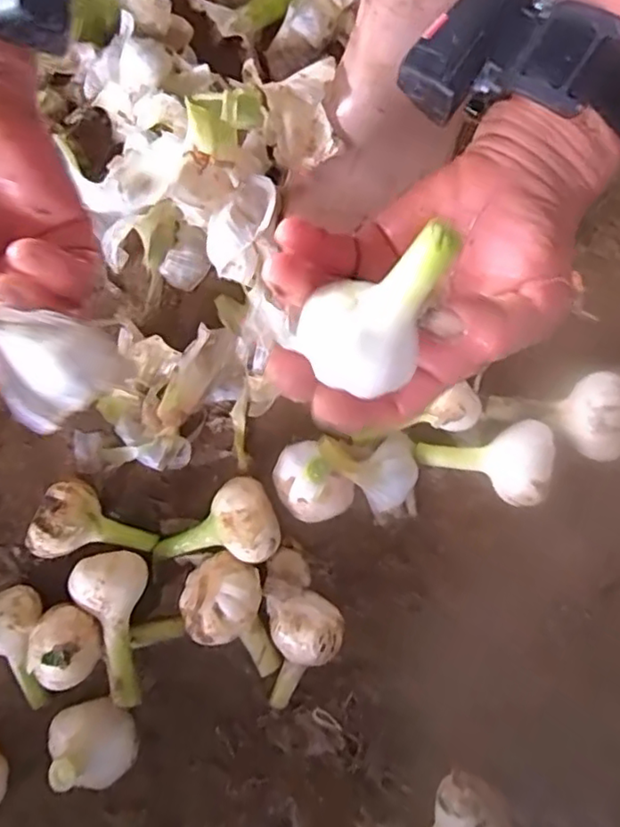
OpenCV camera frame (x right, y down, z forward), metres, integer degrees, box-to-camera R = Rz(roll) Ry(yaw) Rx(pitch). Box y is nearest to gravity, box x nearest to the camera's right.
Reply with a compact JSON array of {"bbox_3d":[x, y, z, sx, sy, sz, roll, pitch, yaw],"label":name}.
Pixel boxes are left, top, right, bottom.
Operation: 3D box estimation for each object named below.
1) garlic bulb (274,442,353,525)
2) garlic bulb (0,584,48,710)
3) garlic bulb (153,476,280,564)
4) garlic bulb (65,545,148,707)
[{"bbox_3d":[0.000,0.042,0.366,0.039,0.042,0.049,-42,81,-7],"label":"garlic bulb"},{"bbox_3d":[-0.162,0.131,0.356,0.039,0.035,0.065,-31,80,-6],"label":"garlic bulb"},{"bbox_3d":[-0.054,0.062,0.365,0.072,0.036,0.046,2,79,1],"label":"garlic bulb"},{"bbox_3d":[-0.113,0.119,0.353,0.040,0.039,0.081,0,79,0],"label":"garlic bulb"}]

